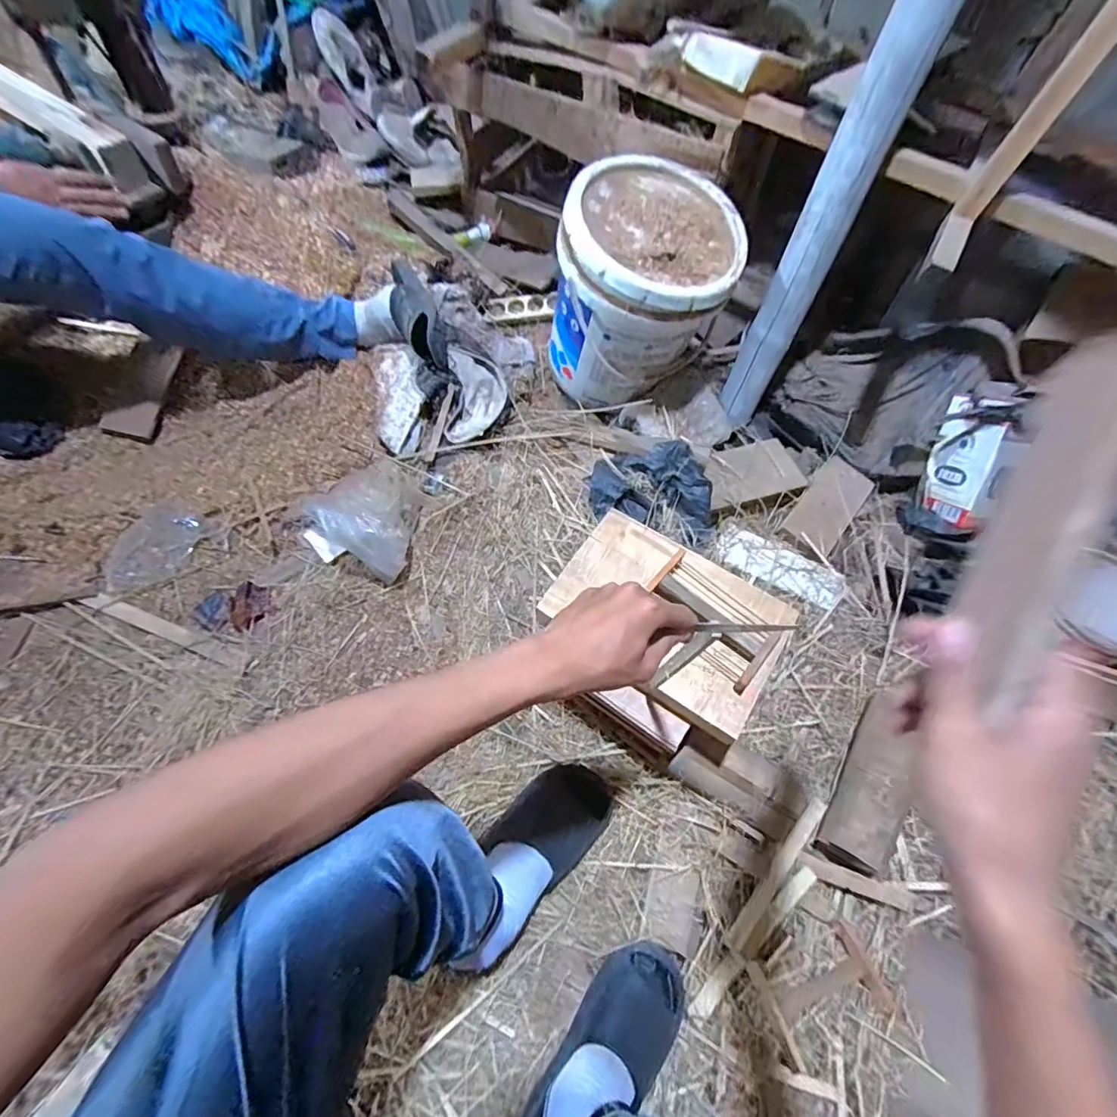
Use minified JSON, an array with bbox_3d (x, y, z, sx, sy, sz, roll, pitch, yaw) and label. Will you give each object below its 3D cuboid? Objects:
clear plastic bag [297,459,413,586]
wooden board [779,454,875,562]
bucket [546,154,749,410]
[{"bbox_3d":[-0.313,-0.083,0.847,0.216,0.093,0.160,37,63,13],"label":"clear plastic bag"},{"bbox_3d":[0.527,-0.103,1.000,0.101,0.021,0.215,37,63,13],"label":"wooden board"},{"bbox_3d":[0.148,-0.474,0.949,0.285,0.321,0.281,3,60,-5],"label":"bucket"}]

